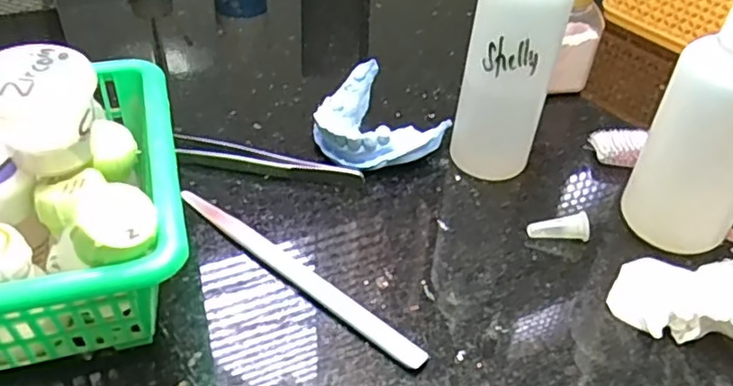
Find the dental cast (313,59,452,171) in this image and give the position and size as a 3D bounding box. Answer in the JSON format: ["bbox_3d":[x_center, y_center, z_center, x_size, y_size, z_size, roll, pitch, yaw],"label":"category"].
[{"bbox_3d":[0.001,-0.037,0.328,0.061,0.023,0.068,-20,46,-23],"label":"dental cast"}]

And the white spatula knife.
[{"bbox_3d":[-0.030,0.032,0.261,0.133,0.005,0.011,30,49,28],"label":"white spatula knife"}]

